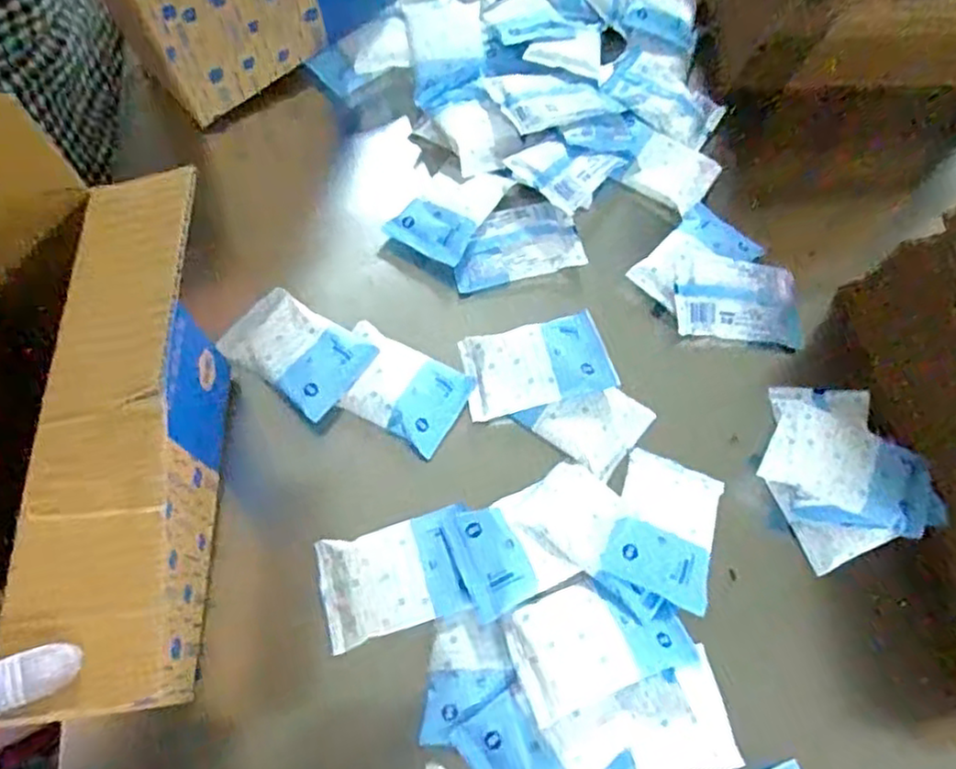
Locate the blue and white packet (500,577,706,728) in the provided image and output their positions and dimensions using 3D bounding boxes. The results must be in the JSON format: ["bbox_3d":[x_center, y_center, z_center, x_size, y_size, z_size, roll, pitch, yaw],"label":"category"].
[{"bbox_3d":[0.089,0.188,0.517,0.128,0.019,0.079,-18,68,-11],"label":"blue and white packet"}]

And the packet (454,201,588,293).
[{"bbox_3d":[0.036,-0.139,0.688,0.126,0.015,0.073,-15,83,-2],"label":"packet"}]

